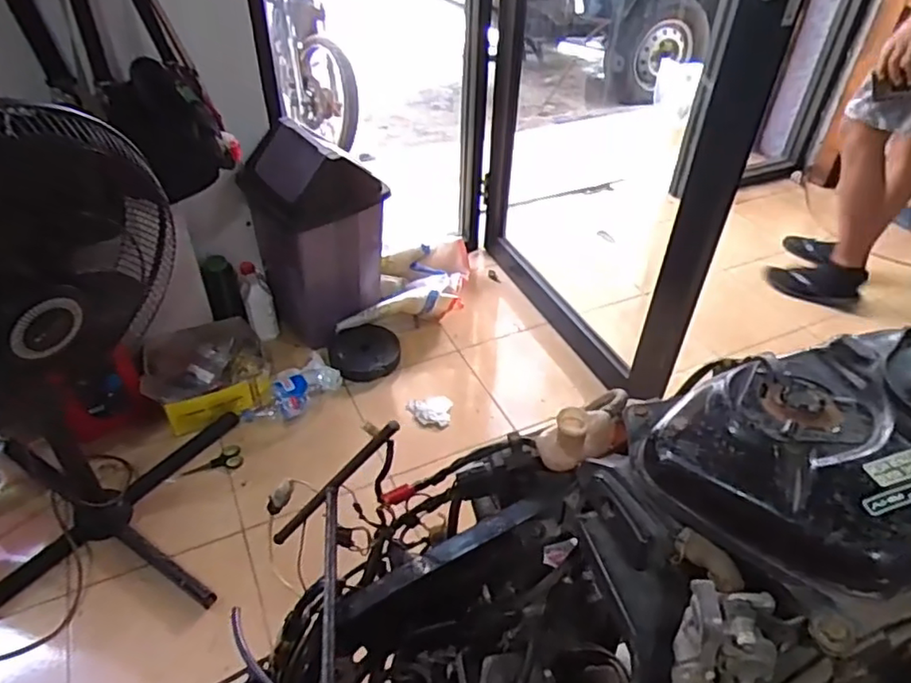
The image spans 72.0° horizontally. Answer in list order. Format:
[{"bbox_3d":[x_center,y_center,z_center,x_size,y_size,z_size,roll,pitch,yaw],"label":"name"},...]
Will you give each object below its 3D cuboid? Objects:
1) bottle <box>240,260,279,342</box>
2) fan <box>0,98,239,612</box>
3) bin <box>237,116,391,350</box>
[{"bbox_3d":[-0.494,-0.101,1.573,0.073,0.203,0.050,-21,20,-24],"label":"bottle"},{"bbox_3d":[-0.630,0.045,0.983,0.520,0.882,0.503,1,41,-1],"label":"fan"},{"bbox_3d":[-0.325,-0.258,1.503,0.248,0.485,0.234,-27,49,-29],"label":"bin"}]

